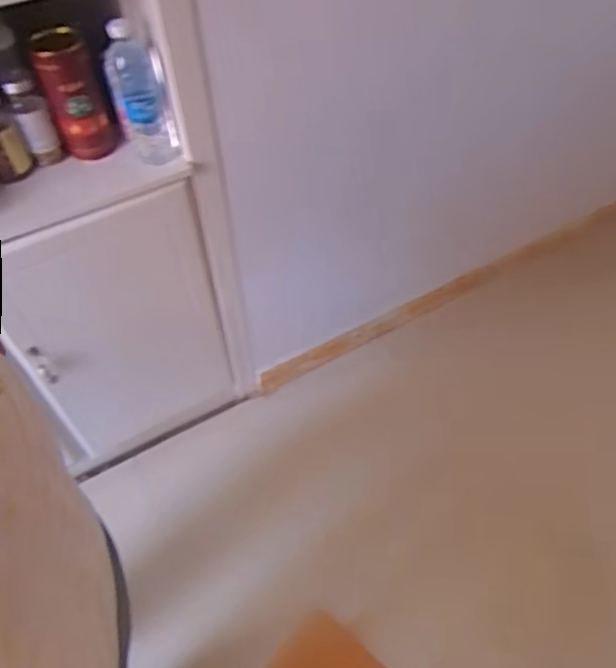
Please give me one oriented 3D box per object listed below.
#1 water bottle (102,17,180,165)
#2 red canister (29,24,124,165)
[{"bbox_3d":[-0.269,-0.381,0.901,0.087,0.218,0.092,-19,54,-12],"label":"water bottle"},{"bbox_3d":[-0.377,-0.380,0.915,0.095,0.195,0.078,-23,55,-14],"label":"red canister"}]

